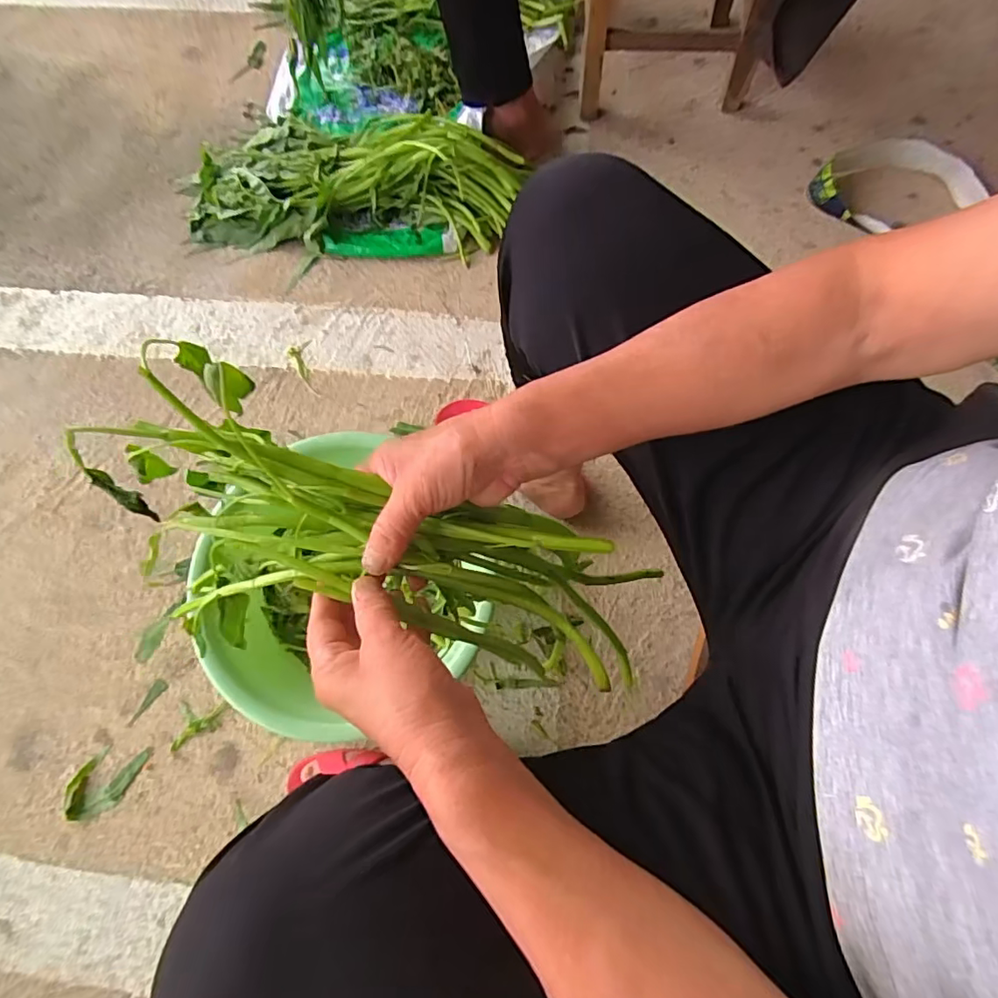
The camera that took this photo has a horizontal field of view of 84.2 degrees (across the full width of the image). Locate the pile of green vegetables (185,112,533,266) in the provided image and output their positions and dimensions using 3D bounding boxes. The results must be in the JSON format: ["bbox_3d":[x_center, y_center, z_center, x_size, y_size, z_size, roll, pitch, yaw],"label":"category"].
[{"bbox_3d":[-0.233,-0.502,0.866,0.512,0.104,0.238,9,72,5],"label":"pile of green vegetables"}]

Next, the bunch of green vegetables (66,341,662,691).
[{"bbox_3d":[-0.078,0.032,0.350,0.331,0.115,0.119,22,79,-9],"label":"bunch of green vegetables"}]

